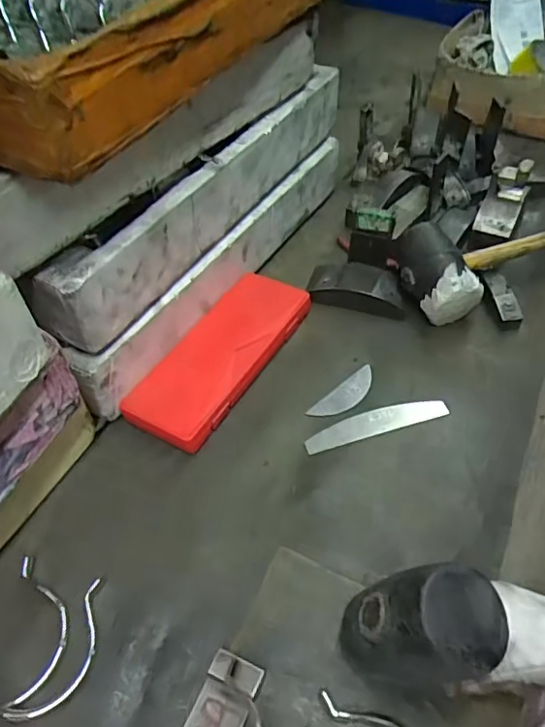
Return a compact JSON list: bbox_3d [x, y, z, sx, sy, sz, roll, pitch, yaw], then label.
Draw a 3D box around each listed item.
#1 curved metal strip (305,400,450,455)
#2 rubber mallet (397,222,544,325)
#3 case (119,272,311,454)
[{"bbox_3d":[0.109,0.062,0.572,0.155,0.004,0.030,-13,51,-11],"label":"curved metal strip"},{"bbox_3d":[0.267,-0.137,0.686,0.234,0.082,0.114,-23,53,-19],"label":"rubber mallet"},{"bbox_3d":[-0.056,-0.012,0.623,0.100,0.030,0.248,22,53,18],"label":"case"}]

